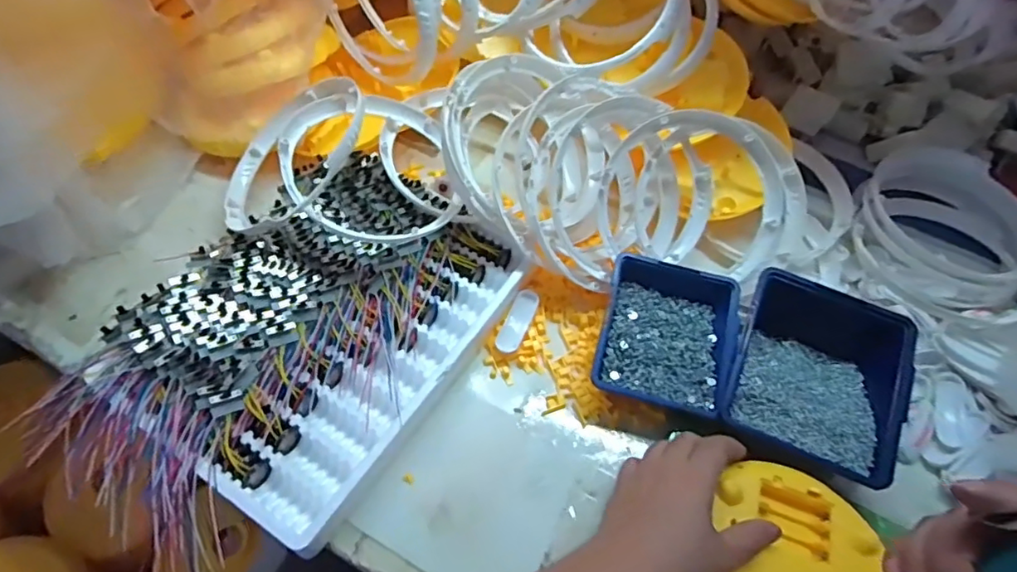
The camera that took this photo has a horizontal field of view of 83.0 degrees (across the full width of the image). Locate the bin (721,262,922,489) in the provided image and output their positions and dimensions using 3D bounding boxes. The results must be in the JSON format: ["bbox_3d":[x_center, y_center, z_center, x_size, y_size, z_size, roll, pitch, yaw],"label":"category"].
[{"bbox_3d":[0.281,0.088,0.523,0.155,0.068,0.158,23,58,10],"label":"bin"}]

